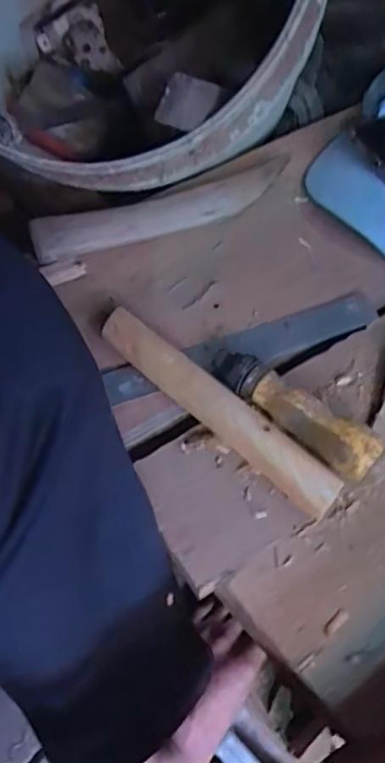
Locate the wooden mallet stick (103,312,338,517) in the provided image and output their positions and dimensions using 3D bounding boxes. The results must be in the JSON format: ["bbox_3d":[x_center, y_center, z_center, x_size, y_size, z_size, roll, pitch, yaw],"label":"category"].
[{"bbox_3d":[0.017,0.017,0.407,0.198,0.025,0.031,39,70,17],"label":"wooden mallet stick"}]

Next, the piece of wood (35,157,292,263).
[{"bbox_3d":[-0.022,-0.140,0.486,0.219,0.020,0.042,-19,65,-9],"label":"piece of wood"}]

